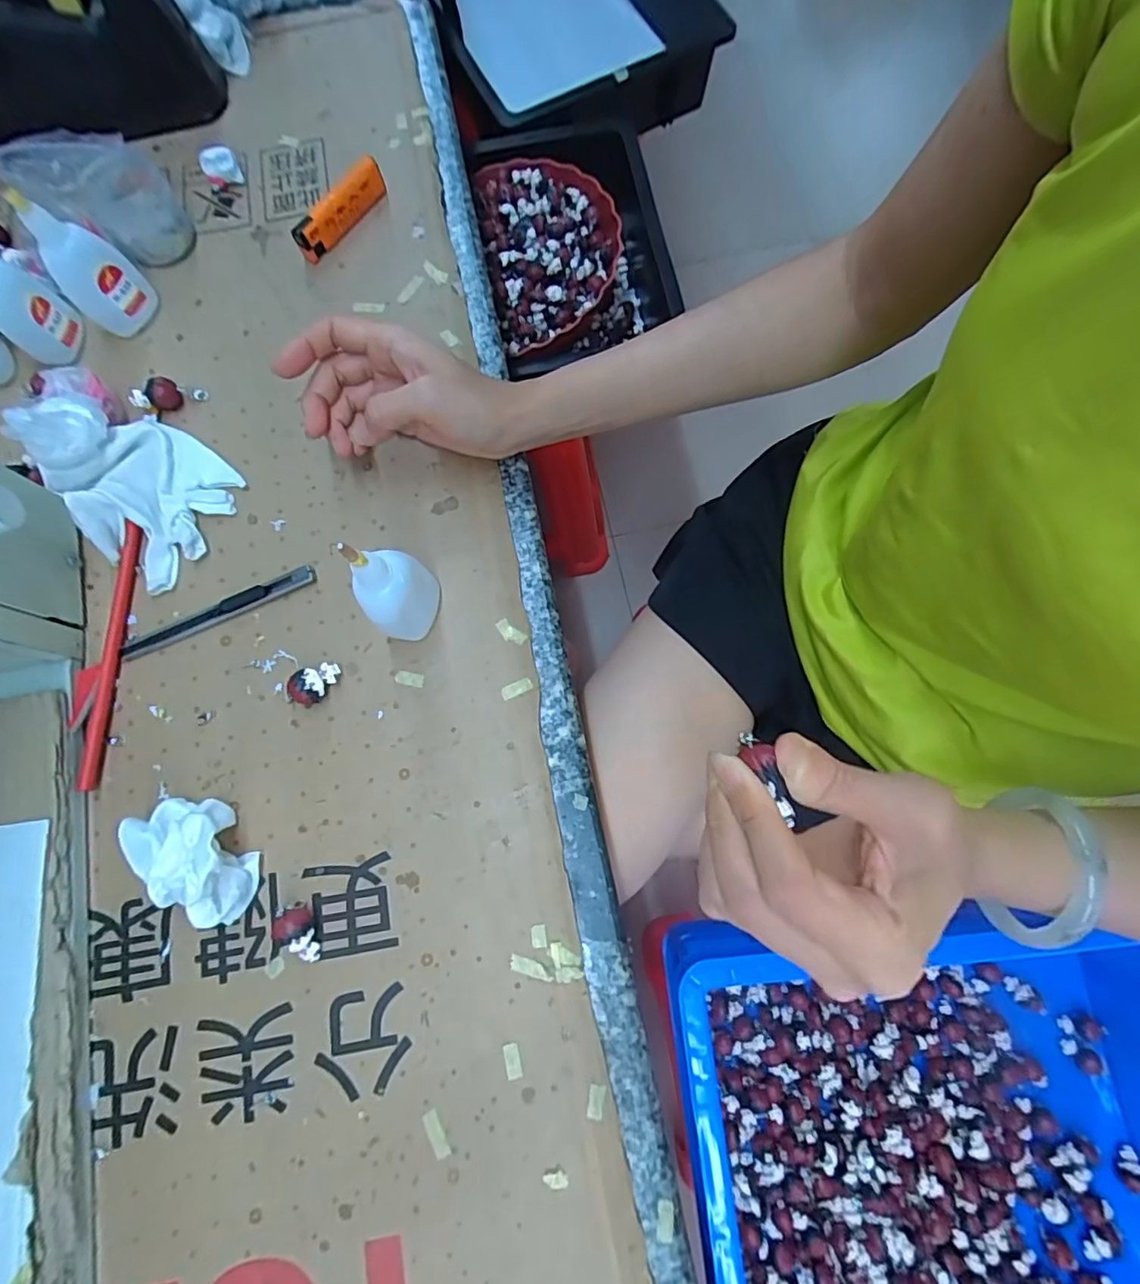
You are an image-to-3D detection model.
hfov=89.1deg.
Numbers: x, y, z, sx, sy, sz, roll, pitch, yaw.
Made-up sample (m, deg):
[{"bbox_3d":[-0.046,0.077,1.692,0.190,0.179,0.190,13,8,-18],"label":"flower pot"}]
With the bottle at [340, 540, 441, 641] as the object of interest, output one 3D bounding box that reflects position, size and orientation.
[{"bbox_3d":[-0.094,-0.028,0.316,0.039,0.083,0.033,-33,78,-7],"label":"bottle"}]

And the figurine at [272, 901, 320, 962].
[{"bbox_3d":[-0.145,0.155,0.307,0.018,0.019,0.030,-11,76,-2],"label":"figurine"}]

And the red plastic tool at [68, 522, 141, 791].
[{"bbox_3d":[-0.284,0.006,0.354,0.021,0.015,0.161,2,76,1],"label":"red plastic tool"}]

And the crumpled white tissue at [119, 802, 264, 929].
[{"bbox_3d":[-0.204,0.116,0.308,0.050,0.039,0.077,-38,79,-8],"label":"crumpled white tissue"}]

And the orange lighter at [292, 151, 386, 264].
[{"bbox_3d":[-0.161,-0.307,0.413,0.015,0.030,0.079,41,80,10],"label":"orange lighter"}]

